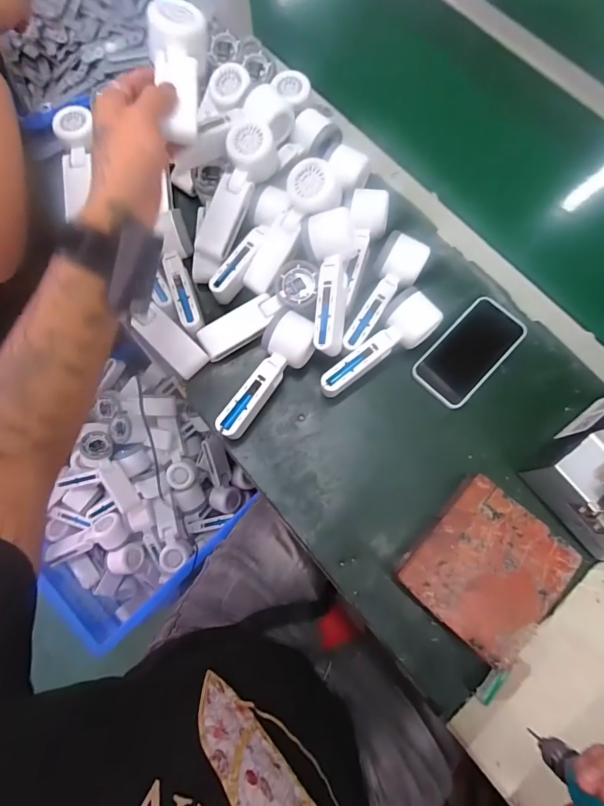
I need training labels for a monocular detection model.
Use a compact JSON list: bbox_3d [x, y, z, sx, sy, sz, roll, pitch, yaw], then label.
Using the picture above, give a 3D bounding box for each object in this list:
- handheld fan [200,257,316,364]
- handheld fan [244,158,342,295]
[{"bbox_3d":[-0.052,-0.111,0.502,0.161,0.032,0.060,-32,78,12],"label":"handheld fan"},{"bbox_3d":[-0.015,-0.209,0.499,0.059,0.043,0.164,41,112,8],"label":"handheld fan"}]

